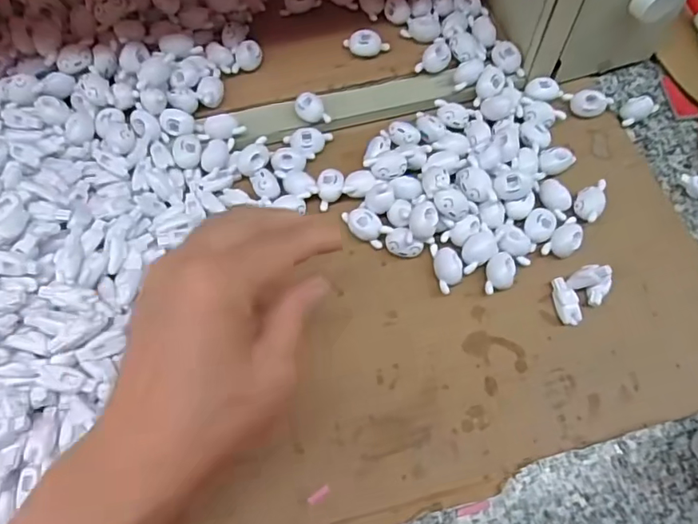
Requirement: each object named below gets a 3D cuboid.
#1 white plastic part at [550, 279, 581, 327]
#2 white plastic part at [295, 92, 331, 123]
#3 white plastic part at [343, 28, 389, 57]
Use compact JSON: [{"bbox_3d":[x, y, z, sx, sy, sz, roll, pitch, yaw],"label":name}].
[{"bbox_3d":[0.132,0.023,0.312,0.013,0.008,0.028,-6,60,-2],"label":"white plastic part"},{"bbox_3d":[-0.026,-0.109,0.362,0.023,0.014,0.017,-5,60,-1],"label":"white plastic part"},{"bbox_3d":[0.013,-0.164,0.385,0.034,0.015,0.013,4,60,3],"label":"white plastic part"}]

